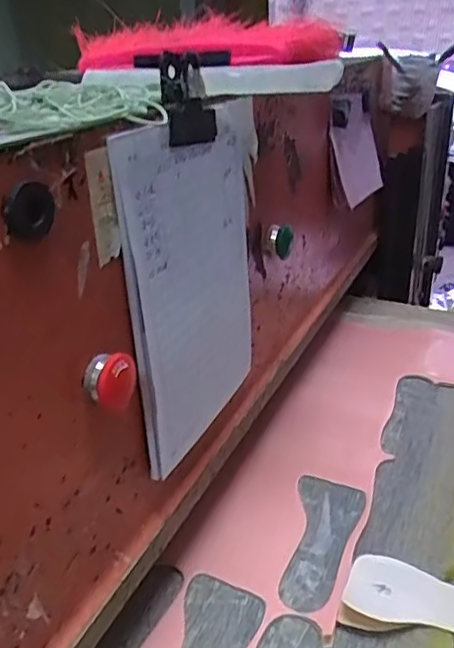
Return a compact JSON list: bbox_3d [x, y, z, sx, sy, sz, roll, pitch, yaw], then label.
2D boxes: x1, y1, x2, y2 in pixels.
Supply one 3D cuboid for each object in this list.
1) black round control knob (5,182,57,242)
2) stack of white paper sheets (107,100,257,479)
[{"bbox_3d":[-0.106,-0.061,0.322,0.010,0.027,0.035,3,27,11],"label":"black round control knob"},{"bbox_3d":[-0.019,-0.040,0.510,0.008,0.257,0.218,7,27,24],"label":"stack of white paper sheets"}]

